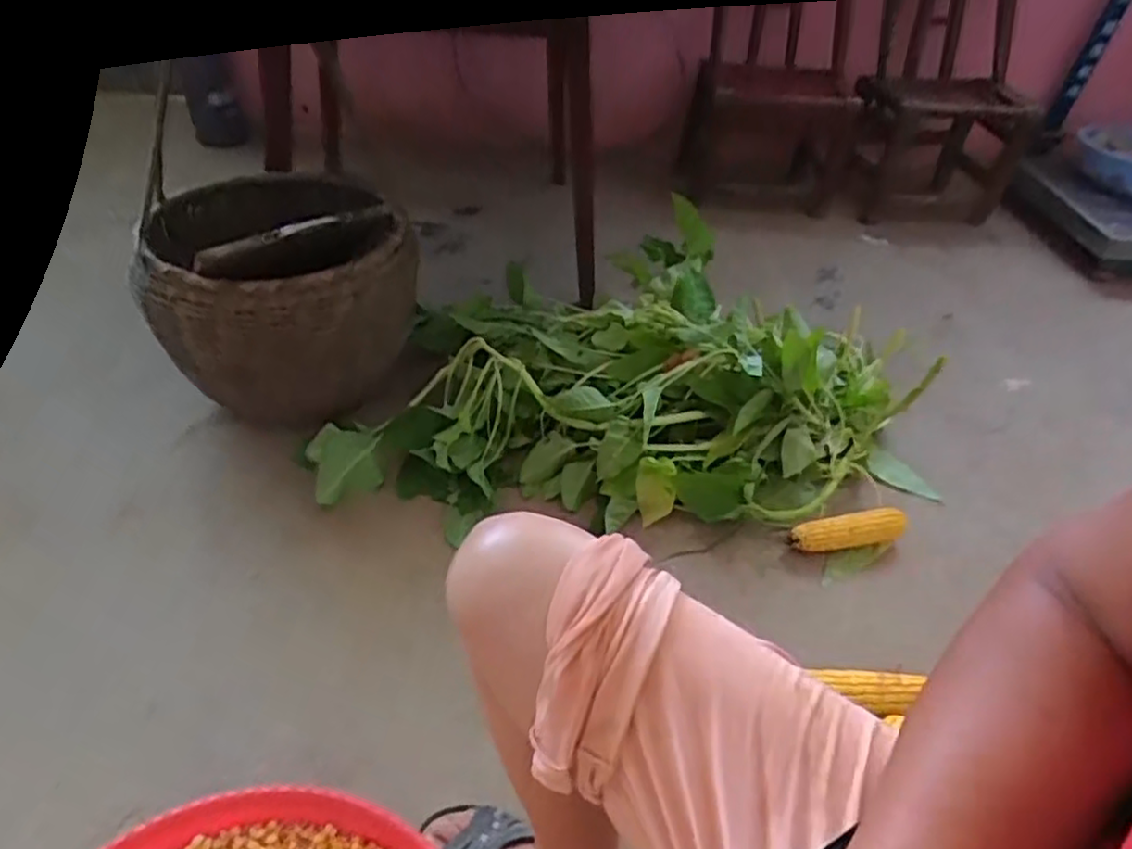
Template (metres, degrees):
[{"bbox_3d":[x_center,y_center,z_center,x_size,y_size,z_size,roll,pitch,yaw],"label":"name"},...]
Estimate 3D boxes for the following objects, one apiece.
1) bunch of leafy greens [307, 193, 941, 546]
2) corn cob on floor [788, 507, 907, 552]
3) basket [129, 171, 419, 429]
[{"bbox_3d":[0.100,-0.088,1.193,0.934,0.215,0.496,0,42,-6],"label":"bunch of leafy greens"},{"bbox_3d":[0.428,0.155,1.070,0.197,0.036,0.049,-6,43,-12],"label":"corn cob on floor"},{"bbox_3d":[-0.426,-0.203,1.126,0.360,0.377,0.377,-7,44,-13],"label":"basket"}]

